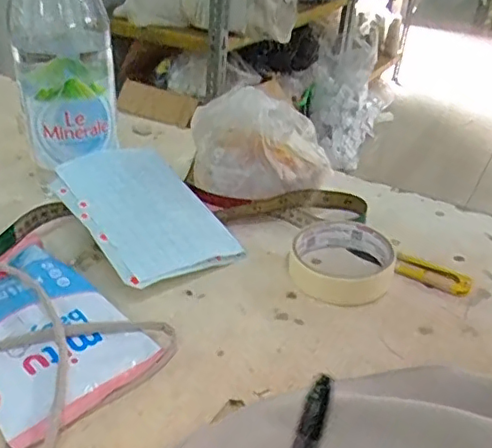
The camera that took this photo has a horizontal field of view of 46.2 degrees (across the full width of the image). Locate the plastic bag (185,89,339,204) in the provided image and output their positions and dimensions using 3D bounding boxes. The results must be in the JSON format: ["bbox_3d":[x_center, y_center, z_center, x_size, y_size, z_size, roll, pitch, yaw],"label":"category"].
[{"bbox_3d":[0.019,-0.078,0.561,0.134,0.100,0.087,-2,32,-7],"label":"plastic bag"}]

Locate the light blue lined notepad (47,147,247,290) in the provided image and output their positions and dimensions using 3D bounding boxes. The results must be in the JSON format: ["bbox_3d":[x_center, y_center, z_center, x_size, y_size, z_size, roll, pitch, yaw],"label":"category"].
[{"bbox_3d":[-0.089,-0.014,0.499,0.111,0.010,0.161,-19,51,-37],"label":"light blue lined notepad"}]

